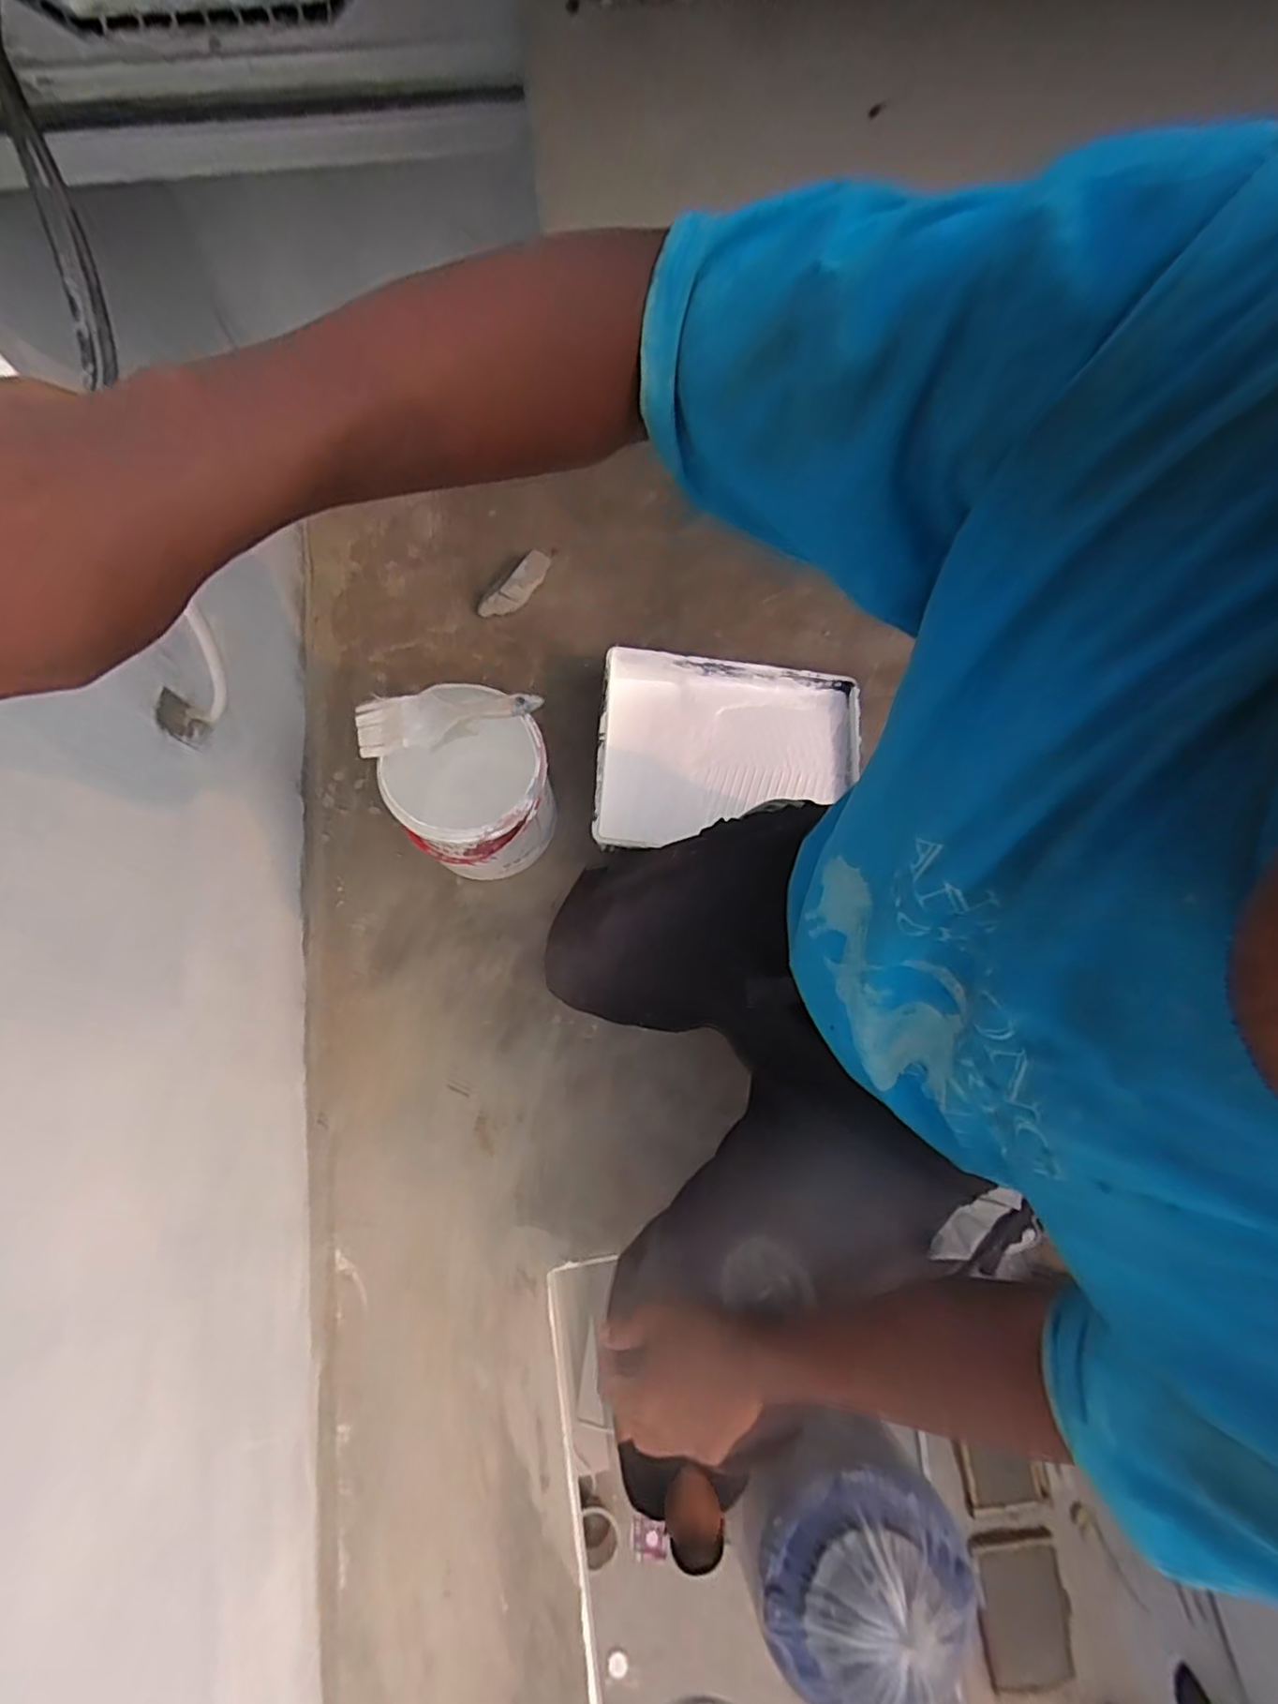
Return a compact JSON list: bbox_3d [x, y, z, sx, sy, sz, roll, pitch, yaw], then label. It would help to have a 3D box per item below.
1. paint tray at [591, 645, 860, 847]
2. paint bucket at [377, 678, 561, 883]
[{"bbox_3d":[0.121,-0.121,0.875,0.348,0.082,0.262,1,71,-1],"label":"paint tray"},{"bbox_3d":[-0.192,-0.072,0.790,0.171,0.194,0.178,0,71,-1],"label":"paint bucket"}]

